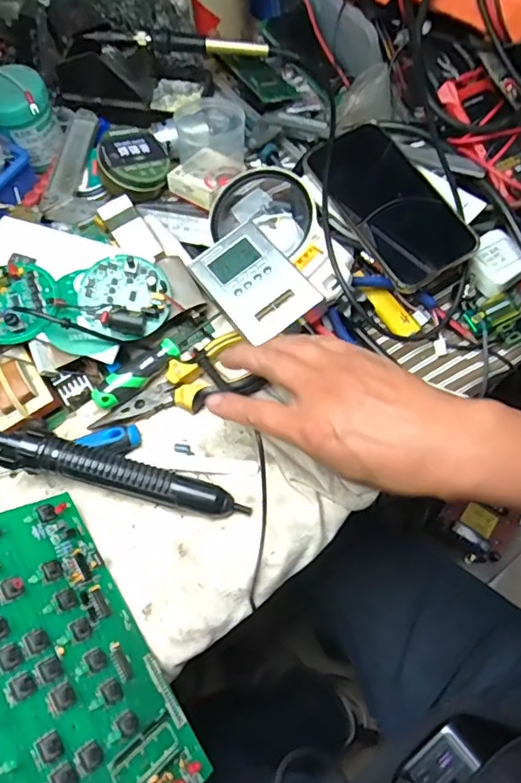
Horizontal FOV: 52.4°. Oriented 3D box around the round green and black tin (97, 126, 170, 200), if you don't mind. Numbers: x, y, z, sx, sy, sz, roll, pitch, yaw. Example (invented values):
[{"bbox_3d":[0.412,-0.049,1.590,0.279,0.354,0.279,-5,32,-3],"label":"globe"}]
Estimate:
[{"bbox_3d":[-0.124,-0.221,0.515,0.065,0.032,0.065,7,71,-21],"label":"round green and black tin"}]

